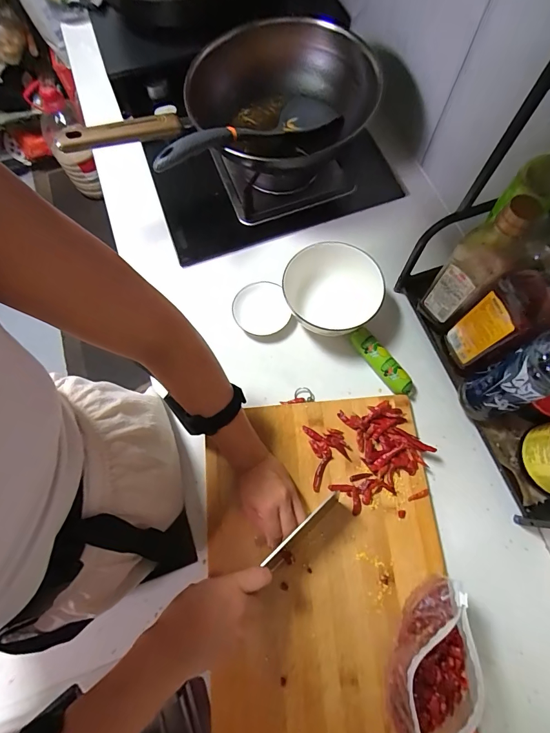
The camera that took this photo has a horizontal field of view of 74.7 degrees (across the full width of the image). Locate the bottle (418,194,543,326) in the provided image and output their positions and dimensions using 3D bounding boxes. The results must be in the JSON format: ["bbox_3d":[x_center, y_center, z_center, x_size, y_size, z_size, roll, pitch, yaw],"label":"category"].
[{"bbox_3d":[0.254,-0.127,0.461,0.058,0.235,0.047,43,77,14],"label":"bottle"}]

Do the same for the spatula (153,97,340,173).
[{"bbox_3d":[-0.045,-0.374,0.573,0.093,0.043,0.345,43,58,14],"label":"spatula"}]

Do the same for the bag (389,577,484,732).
[{"bbox_3d":[0.167,0.324,0.397,0.073,0.093,0.164,5,71,3],"label":"bag"}]

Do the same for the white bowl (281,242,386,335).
[{"bbox_3d":[0.097,-0.117,0.578,0.142,0.074,0.147,0,71,1],"label":"white bowl"}]

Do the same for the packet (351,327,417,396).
[{"bbox_3d":[0.166,-0.004,0.560,0.030,0.035,0.125,-37,74,-11],"label":"packet"}]

